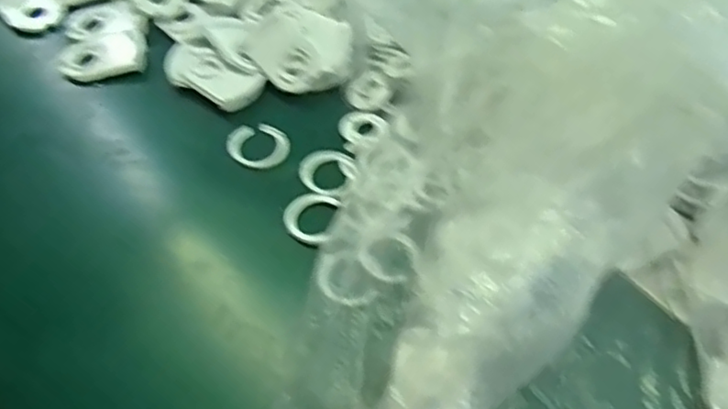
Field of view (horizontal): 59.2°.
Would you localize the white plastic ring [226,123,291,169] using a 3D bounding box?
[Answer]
[{"bbox_3d":[-0.100,-0.056,0.610,0.058,0.006,0.051,8,51,2],"label":"white plastic ring"}]

